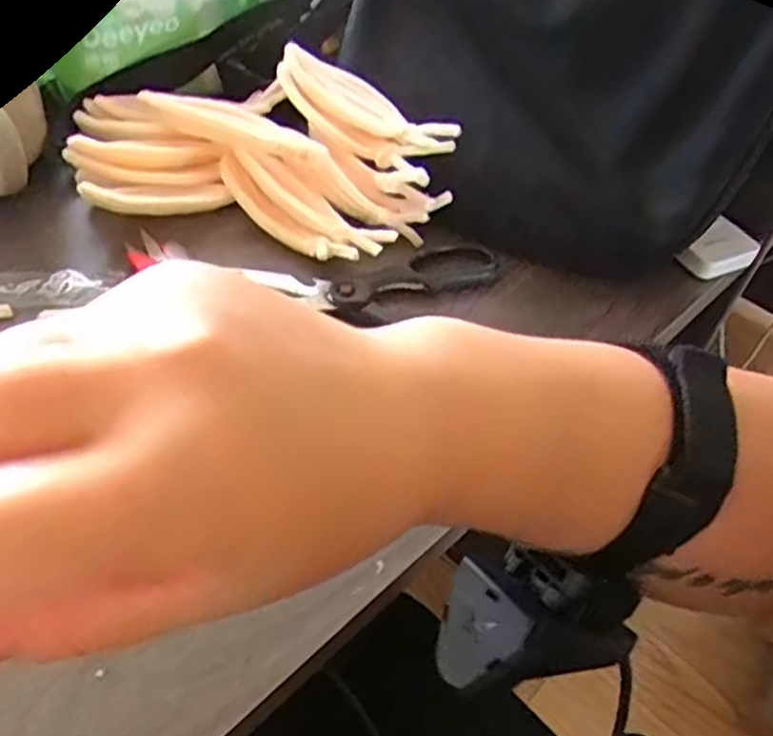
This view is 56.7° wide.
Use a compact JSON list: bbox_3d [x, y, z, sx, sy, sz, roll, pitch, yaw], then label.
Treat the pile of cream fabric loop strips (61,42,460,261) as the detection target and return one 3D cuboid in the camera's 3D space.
[{"bbox_3d":[-0.090,-0.152,0.491,0.258,0.064,0.140,11,47,4],"label":"pile of cream fabric loop strips"}]

